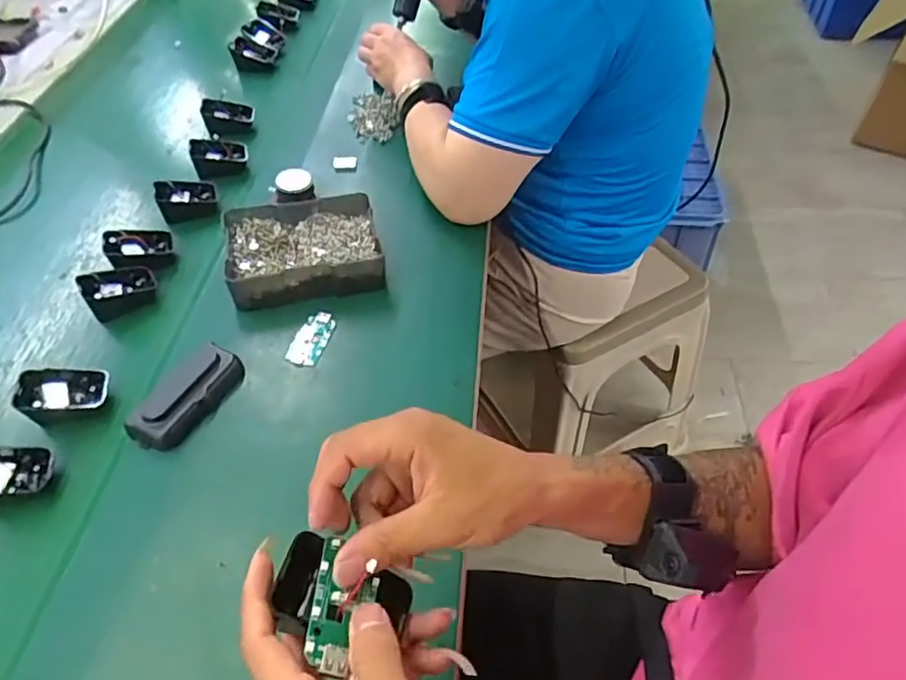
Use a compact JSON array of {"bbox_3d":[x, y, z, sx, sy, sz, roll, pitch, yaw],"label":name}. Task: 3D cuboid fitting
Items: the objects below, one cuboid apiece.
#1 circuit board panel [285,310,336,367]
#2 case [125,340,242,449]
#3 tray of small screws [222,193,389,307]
[{"bbox_3d":[-0.139,-0.002,0.604,0.030,0.010,0.067,11,52,11],"label":"circuit board panel"},{"bbox_3d":[-0.239,0.050,0.545,0.048,0.032,0.105,18,54,16],"label":"case"},{"bbox_3d":[-0.162,-0.103,0.664,0.160,0.044,0.139,-12,51,-7],"label":"tray of small screws"}]

